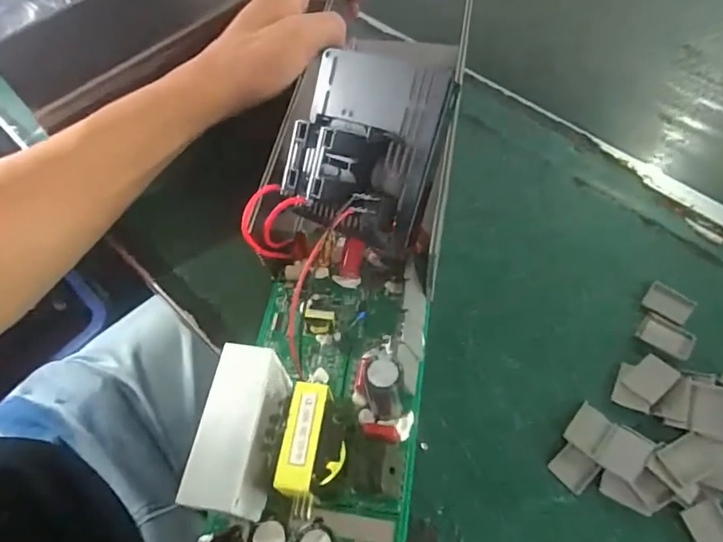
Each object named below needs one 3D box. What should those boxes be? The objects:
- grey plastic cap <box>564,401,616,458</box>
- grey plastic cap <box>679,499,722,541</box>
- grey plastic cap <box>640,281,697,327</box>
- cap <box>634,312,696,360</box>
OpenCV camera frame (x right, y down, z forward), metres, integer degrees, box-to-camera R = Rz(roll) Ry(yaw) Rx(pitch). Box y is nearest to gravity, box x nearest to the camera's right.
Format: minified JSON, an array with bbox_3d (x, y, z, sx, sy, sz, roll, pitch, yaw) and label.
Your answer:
[{"bbox_3d":[0.118,0.082,0.258,0.019,0.004,0.023,36,68,22],"label":"grey plastic cap"},{"bbox_3d":[0.165,0.122,0.233,0.019,0.004,0.025,-17,60,-6],"label":"grey plastic cap"},{"bbox_3d":[0.177,0.018,0.287,0.024,0.004,0.019,36,68,22],"label":"grey plastic cap"},{"bbox_3d":[0.170,0.036,0.278,0.027,0.004,0.019,36,68,22],"label":"cap"}]

